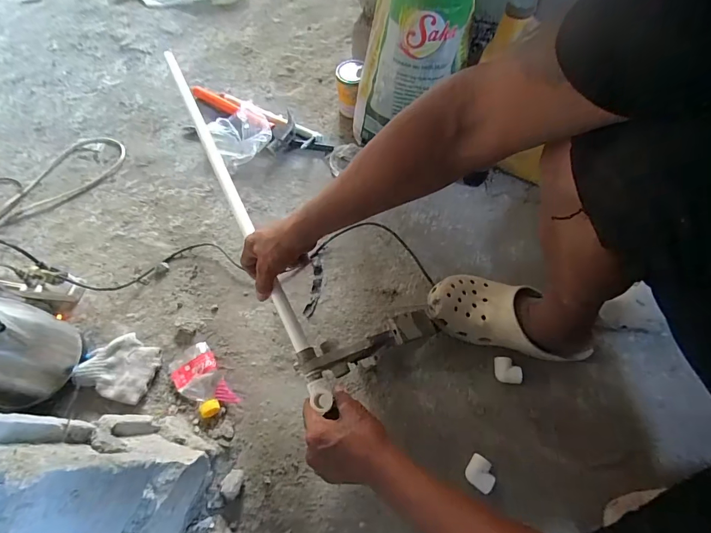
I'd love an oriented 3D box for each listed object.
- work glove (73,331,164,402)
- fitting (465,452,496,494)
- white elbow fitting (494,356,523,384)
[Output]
[{"bbox_3d":[-0.407,0.174,0.672,0.119,0.043,0.107,13,66,9],"label":"work glove"},{"bbox_3d":[0.194,0.321,0.598,0.049,0.035,0.044,31,70,15],"label":"fitting"},{"bbox_3d":[0.259,0.176,0.652,0.046,0.021,0.042,4,67,5],"label":"white elbow fitting"}]

